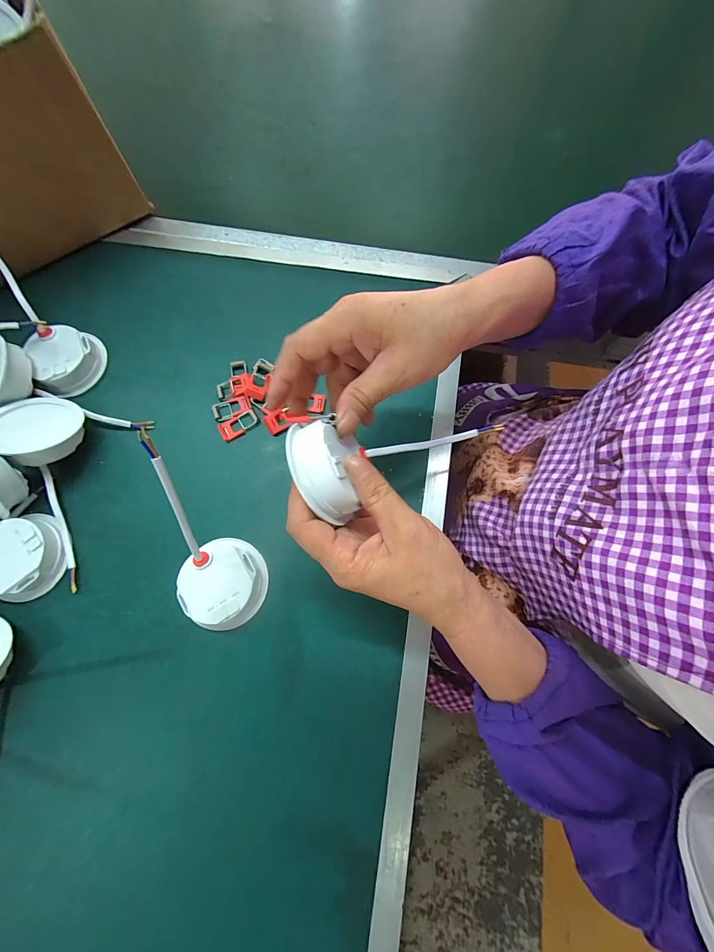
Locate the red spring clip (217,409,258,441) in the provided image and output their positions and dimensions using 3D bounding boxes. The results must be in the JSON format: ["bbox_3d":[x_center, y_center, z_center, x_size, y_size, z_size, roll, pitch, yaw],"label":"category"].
[{"bbox_3d":[-0.112,-0.049,0.333,0.037,0.004,0.019,-28,77,-10],"label":"red spring clip"}]

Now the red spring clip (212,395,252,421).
[{"bbox_3d":[-0.121,-0.066,0.338,0.035,0.005,0.019,-23,76,-9],"label":"red spring clip"}]

